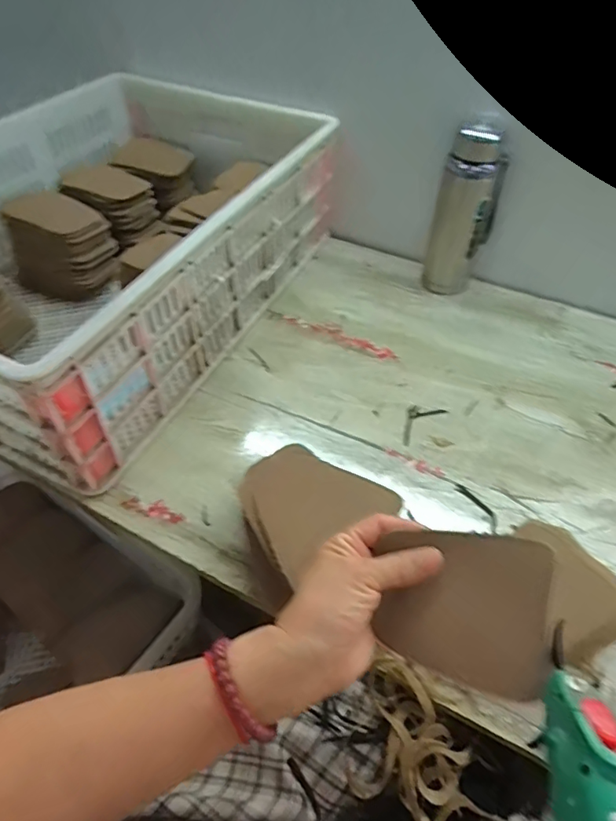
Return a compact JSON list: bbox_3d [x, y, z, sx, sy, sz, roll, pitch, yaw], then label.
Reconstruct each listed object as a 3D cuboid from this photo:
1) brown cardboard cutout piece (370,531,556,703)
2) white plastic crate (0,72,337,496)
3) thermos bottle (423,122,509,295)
[{"bbox_3d":[0.093,0.119,0.310,0.103,0.006,0.085,-2,65,34],"label":"brown cardboard cutout piece"},{"bbox_3d":[-0.269,-0.260,0.688,0.454,0.188,0.626,22,53,16],"label":"white plastic crate"},{"bbox_3d":[0.217,-0.271,0.696,0.076,0.217,0.057,18,52,13],"label":"thermos bottle"}]

